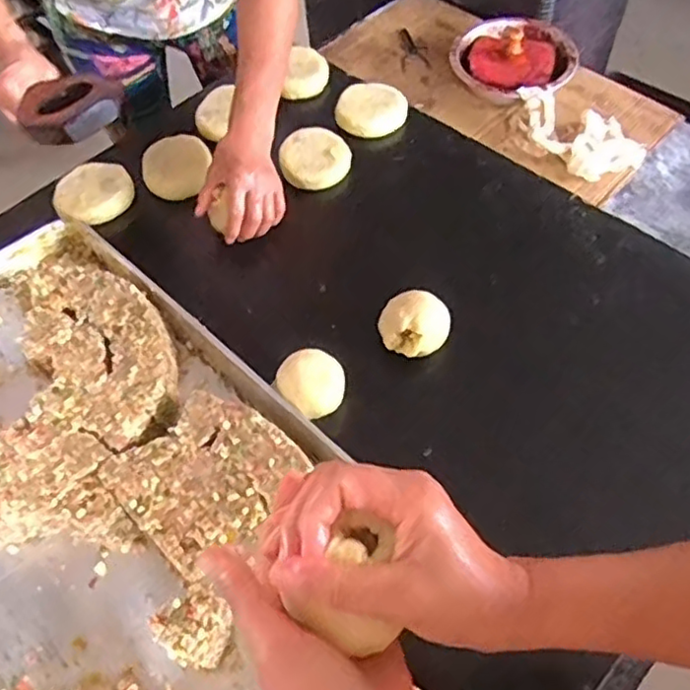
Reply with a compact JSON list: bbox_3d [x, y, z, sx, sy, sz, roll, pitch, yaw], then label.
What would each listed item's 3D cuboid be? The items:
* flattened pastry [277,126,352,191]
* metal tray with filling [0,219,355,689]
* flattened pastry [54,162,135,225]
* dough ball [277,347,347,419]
[{"bbox_3d":[-0.041,-0.262,0.918,0.097,0.028,0.103,0,56,0],"label":"flattened pastry"},{"bbox_3d":[-0.284,0.120,0.655,0.609,0.043,0.399,38,64,23],"label":"metal tray with filling"},{"bbox_3d":[-0.342,-0.207,0.885,0.103,0.023,0.102,0,56,0],"label":"flattened pastry"},{"bbox_3d":[-0.036,0.045,0.714,0.069,0.053,0.072,0,56,0],"label":"dough ball"}]

